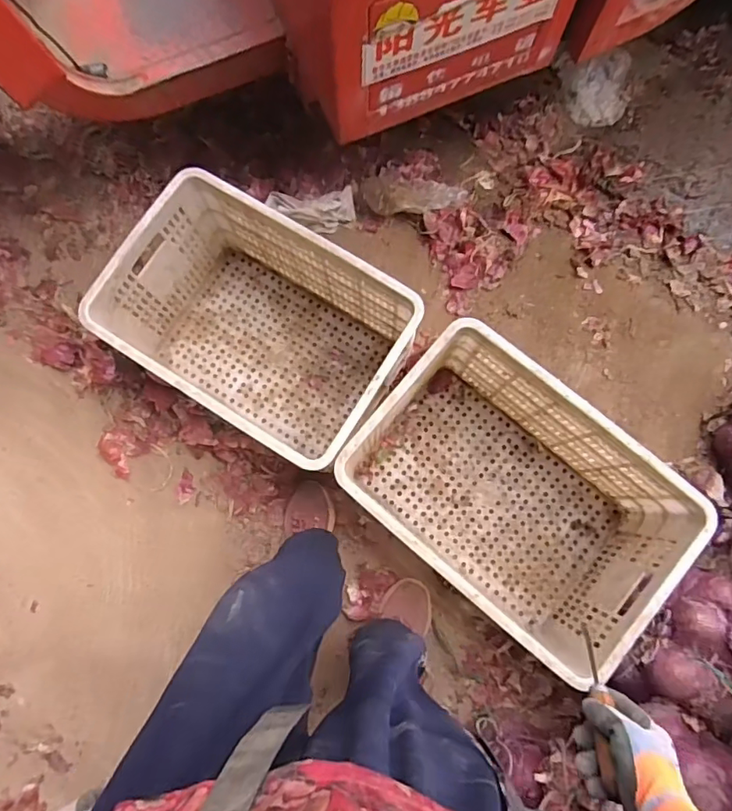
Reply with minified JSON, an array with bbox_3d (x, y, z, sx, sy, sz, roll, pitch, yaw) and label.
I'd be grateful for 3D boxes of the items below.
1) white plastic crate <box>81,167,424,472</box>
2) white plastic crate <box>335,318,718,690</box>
[{"bbox_3d":[-0.198,-0.146,1.041,0.522,0.273,0.349,32,82,6],"label":"white plastic crate"},{"bbox_3d":[0.254,0.162,0.971,0.522,0.290,0.355,39,83,7],"label":"white plastic crate"}]

